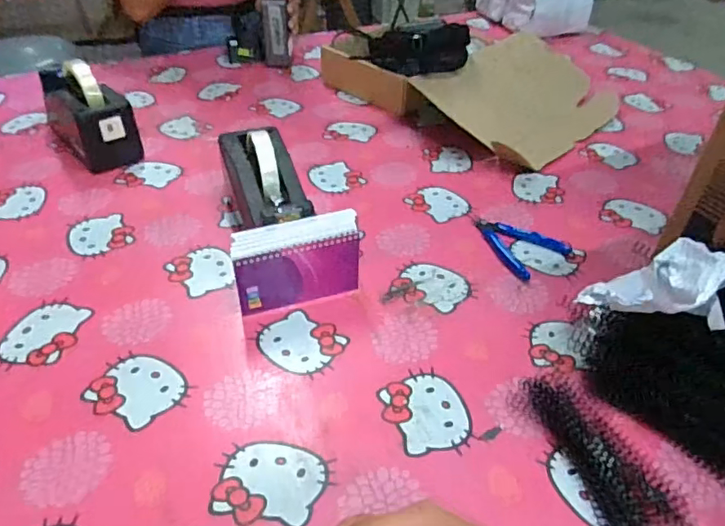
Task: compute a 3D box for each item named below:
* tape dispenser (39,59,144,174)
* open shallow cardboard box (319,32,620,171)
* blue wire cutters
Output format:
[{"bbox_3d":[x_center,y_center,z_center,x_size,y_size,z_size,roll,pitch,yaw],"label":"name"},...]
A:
[{"bbox_3d":[-0.412,-0.229,0.807,0.078,0.119,0.194,-30,50,-32],"label":"tape dispenser"},{"bbox_3d":[0.181,-0.329,0.975,0.464,0.079,0.326,31,48,28],"label":"open shallow cardboard box"},{"bbox_3d":[0.184,-0.027,0.670,0.086,0.008,0.110,-28,49,-31],"label":"blue wire cutters"}]

